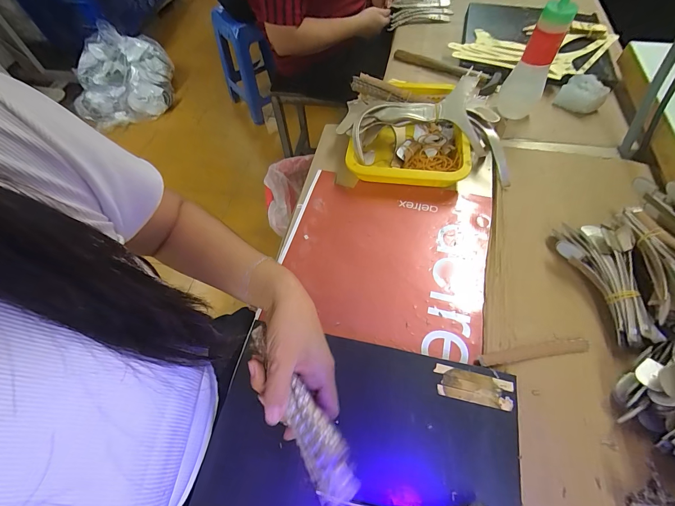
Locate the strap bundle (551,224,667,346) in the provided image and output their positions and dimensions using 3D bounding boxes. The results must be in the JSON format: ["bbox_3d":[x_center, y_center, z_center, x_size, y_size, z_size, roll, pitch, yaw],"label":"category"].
[{"bbox_3d":[0.337,0.026,0.404,0.082,0.044,0.174,0,58,3],"label":"strap bundle"}]

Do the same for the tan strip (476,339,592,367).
[{"bbox_3d":[0.233,0.118,0.376,0.133,0.006,0.017,-8,58,-2],"label":"tan strip"}]

